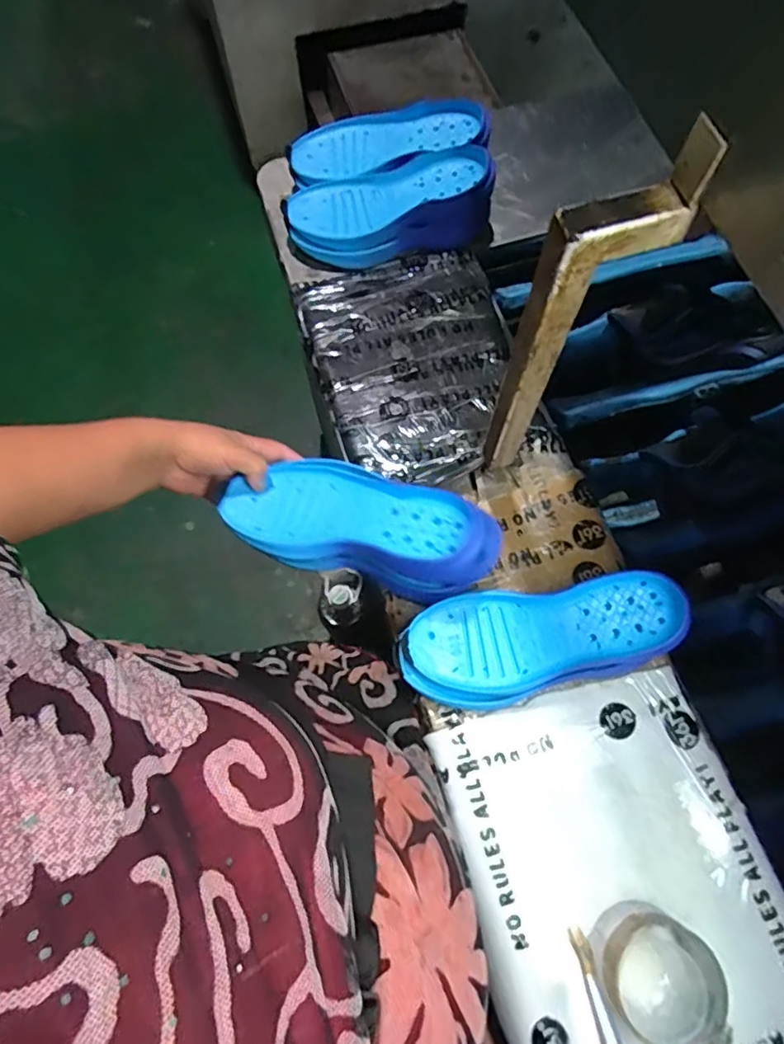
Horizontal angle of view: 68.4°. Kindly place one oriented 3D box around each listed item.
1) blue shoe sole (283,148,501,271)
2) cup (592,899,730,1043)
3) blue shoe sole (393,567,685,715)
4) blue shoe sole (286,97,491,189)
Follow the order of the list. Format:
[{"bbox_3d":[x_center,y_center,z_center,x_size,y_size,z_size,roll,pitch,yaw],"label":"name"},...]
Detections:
[{"bbox_3d":[-0.005,-0.393,0.718,0.248,0.069,0.110,-9,70,-3],"label":"blue shoe sole"},{"bbox_3d":[0.205,0.351,0.453,0.081,0.058,0.087,0,70,0],"label":"cup"},{"bbox_3d":[0.130,0.108,0.532,0.247,0.073,0.101,-11,71,-4],"label":"blue shoe sole"},{"bbox_3d":[-0.009,-0.497,0.742,0.248,0.049,0.106,-6,70,-2],"label":"blue shoe sole"}]

